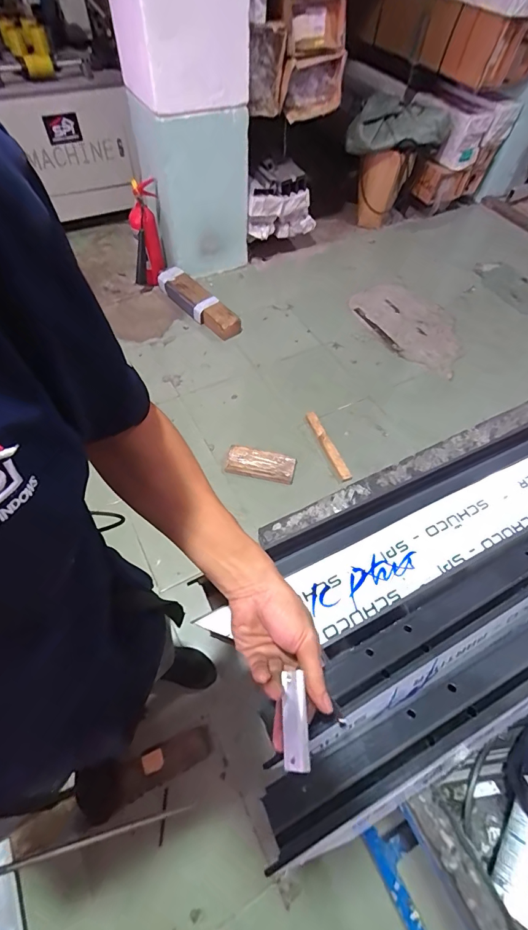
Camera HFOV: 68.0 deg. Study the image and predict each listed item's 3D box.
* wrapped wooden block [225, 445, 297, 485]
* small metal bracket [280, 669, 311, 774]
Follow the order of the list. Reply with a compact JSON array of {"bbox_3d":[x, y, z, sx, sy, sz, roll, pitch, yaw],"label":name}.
[{"bbox_3d":[-0.011,0.001,1.617,0.283,0.061,0.112,12,58,5],"label":"wrapped wooden block"},{"bbox_3d":[0.027,0.227,0.349,0.023,0.006,0.075,-11,59,18],"label":"small metal bracket"}]

